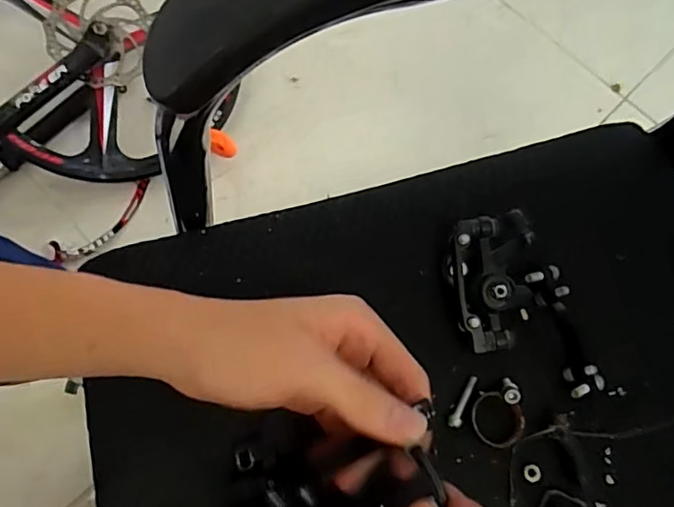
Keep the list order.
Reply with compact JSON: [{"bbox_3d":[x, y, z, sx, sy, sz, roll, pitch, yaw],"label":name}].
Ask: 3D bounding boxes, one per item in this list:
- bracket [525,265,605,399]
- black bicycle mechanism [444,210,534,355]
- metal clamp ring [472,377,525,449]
[{"bbox_3d":[0.144,0.050,0.361,0.027,0.029,0.081,-15,72,-6],"label":"bracket"},{"bbox_3d":[0.097,0.018,0.350,0.046,0.035,0.078,-7,72,-4],"label":"black bicycle mechanism"},{"bbox_3d":[0.098,0.098,0.342,0.031,0.013,0.038,-11,72,-5],"label":"metal clamp ring"}]

